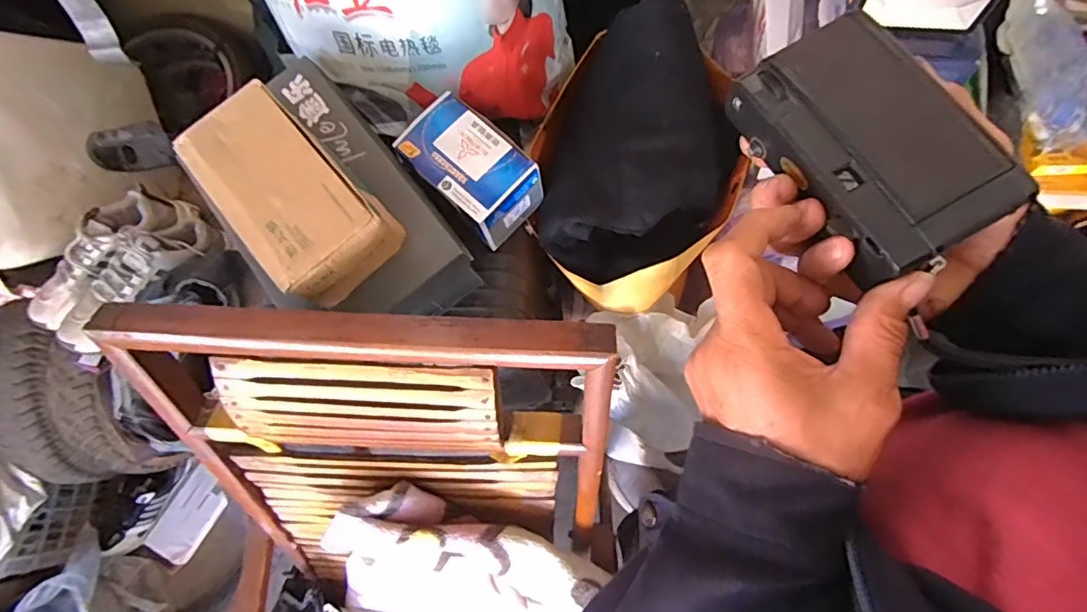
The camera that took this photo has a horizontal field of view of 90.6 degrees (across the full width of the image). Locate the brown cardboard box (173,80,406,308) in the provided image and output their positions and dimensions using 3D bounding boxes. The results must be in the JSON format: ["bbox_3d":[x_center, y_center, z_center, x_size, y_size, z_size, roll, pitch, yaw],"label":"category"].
[{"bbox_3d":[-0.239,-0.104,0.518,0.119,0.063,0.209,-41,79,-11],"label":"brown cardboard box"}]

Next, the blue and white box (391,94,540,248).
[{"bbox_3d":[-0.080,-0.150,0.608,0.149,0.077,0.096,39,77,10],"label":"blue and white box"}]

